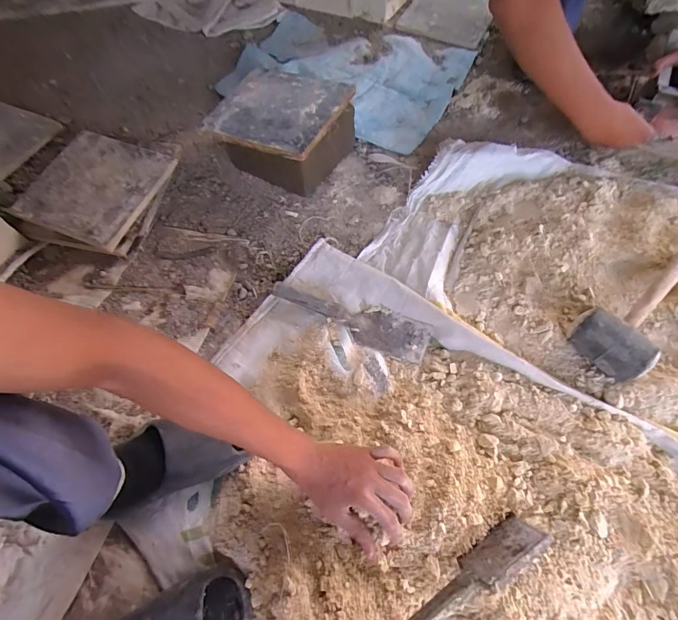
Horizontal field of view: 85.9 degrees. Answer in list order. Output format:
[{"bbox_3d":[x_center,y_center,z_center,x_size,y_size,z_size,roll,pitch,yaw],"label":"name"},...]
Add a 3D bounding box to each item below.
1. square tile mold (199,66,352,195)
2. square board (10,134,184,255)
[{"bbox_3d":[-0.119,-0.377,0.787,0.246,0.147,0.240,20,66,18],"label":"square tile mold"},{"bbox_3d":[-0.495,-0.263,0.749,0.244,0.025,0.253,20,69,7],"label":"square board"}]

